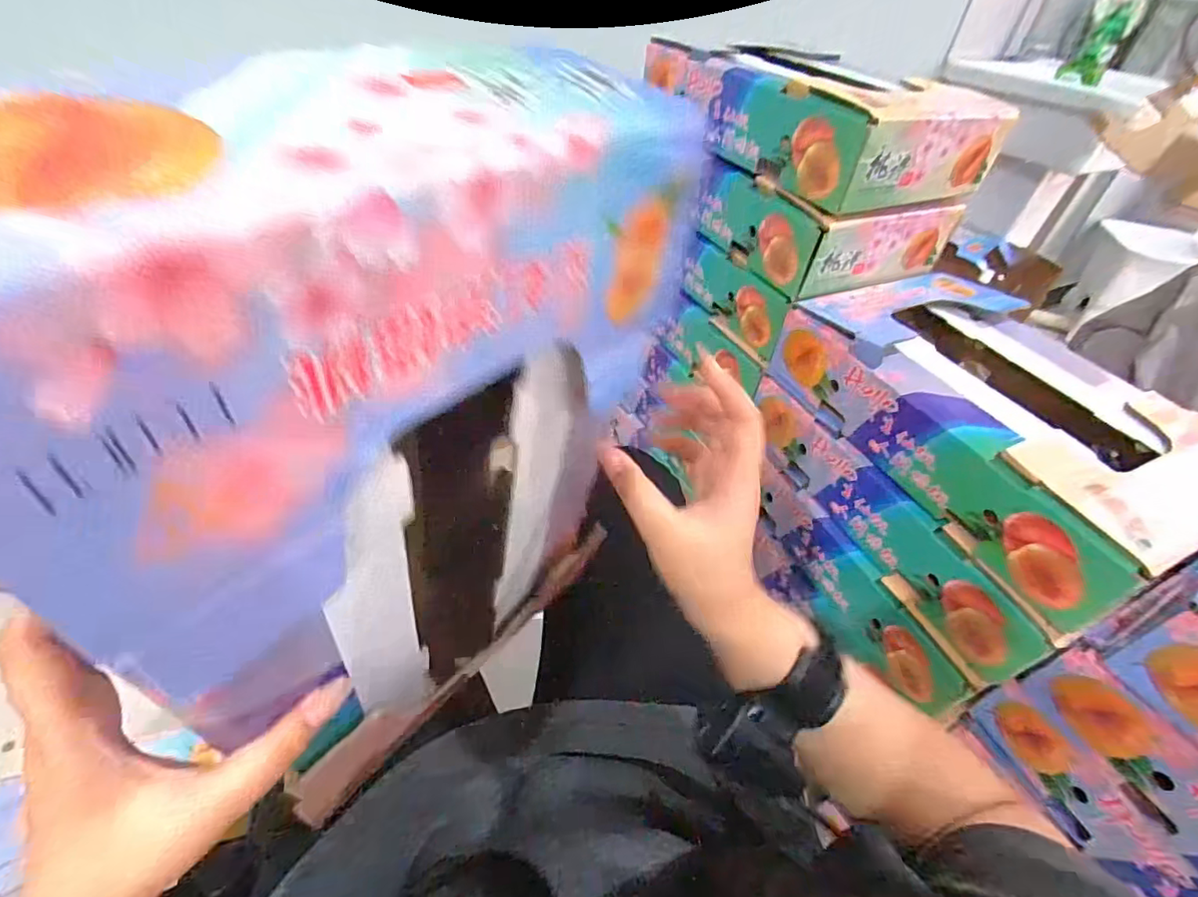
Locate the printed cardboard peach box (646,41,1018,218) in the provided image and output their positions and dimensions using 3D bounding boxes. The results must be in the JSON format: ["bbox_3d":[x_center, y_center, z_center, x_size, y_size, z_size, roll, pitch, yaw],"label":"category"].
[{"bbox_3d":[0.258,-0.425,0.696,0.217,0.100,0.390,-20,50,-26],"label":"printed cardboard peach box"}]

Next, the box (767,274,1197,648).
[{"bbox_3d":[0.422,-0.037,0.591,0.256,0.113,0.398,-15,48,-21],"label":"box"}]

